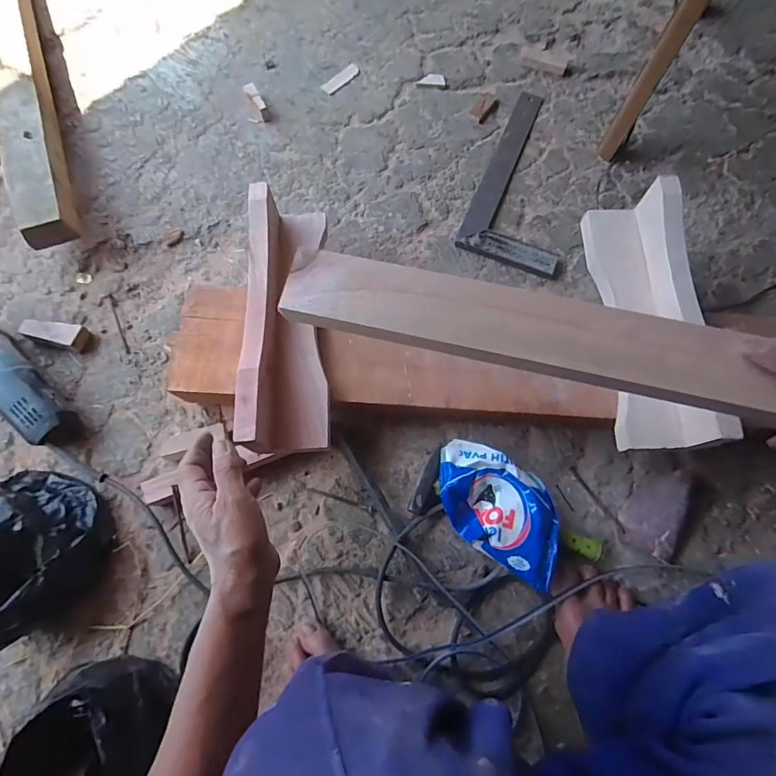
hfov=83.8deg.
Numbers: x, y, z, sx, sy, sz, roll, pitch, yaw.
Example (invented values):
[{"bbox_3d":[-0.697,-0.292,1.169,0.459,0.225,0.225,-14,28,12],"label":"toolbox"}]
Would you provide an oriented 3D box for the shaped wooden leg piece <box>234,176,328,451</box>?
[{"bbox_3d":[-0.121,-0.089,0.517,0.086,0.067,0.320,-3,73,-1],"label":"shaped wooden leg piece"}]

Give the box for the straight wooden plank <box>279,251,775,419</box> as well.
[{"bbox_3d":[0.120,-0.043,0.336,0.408,0.023,0.059,14,74,6],"label":"straight wooden plank"}]

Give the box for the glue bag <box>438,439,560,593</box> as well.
[{"bbox_3d":[0.135,0.146,0.537,0.177,0.051,0.112,34,76,10],"label":"glue bag"}]

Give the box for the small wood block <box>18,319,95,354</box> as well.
[{"bbox_3d":[-0.472,-0.078,0.618,0.086,0.029,0.033,16,74,5],"label":"small wood block"}]

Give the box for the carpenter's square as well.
[{"bbox_3d":[0.241,-0.343,0.708,0.154,0.015,0.338,22,75,6],"label":"carpenter's square"}]

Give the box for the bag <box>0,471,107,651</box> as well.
[{"bbox_3d":[-0.421,0.190,0.502,0.146,0.091,0.169,20,74,6],"label":"bag"}]

